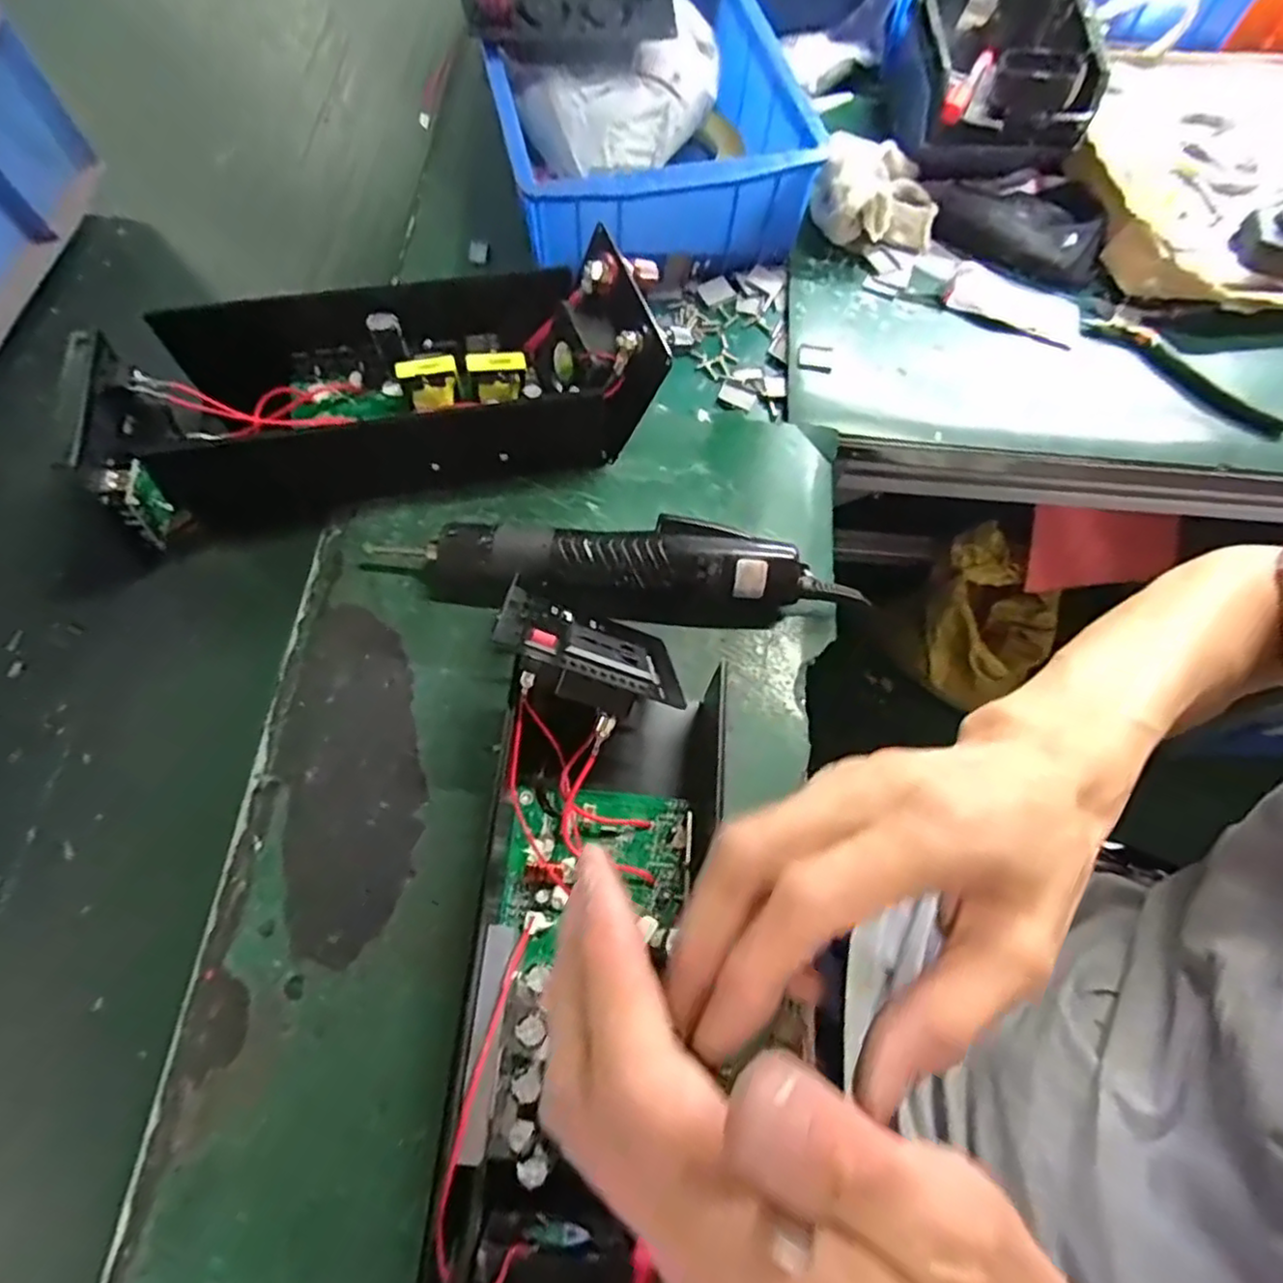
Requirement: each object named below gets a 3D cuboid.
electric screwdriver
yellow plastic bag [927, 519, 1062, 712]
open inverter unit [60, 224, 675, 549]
[{"bbox_3d":[-0.015,-0.041,0.371,0.265,0.037,0.043,4,67,0],"label":"electric screwdriver"},{"bbox_3d":[0.561,-0.038,1.096,0.211,0.163,0.215,41,72,15],"label":"yellow plastic bag"},{"bbox_3d":[-0.149,-0.149,0.392,0.314,0.080,0.116,-12,68,-6],"label":"open inverter unit"}]

